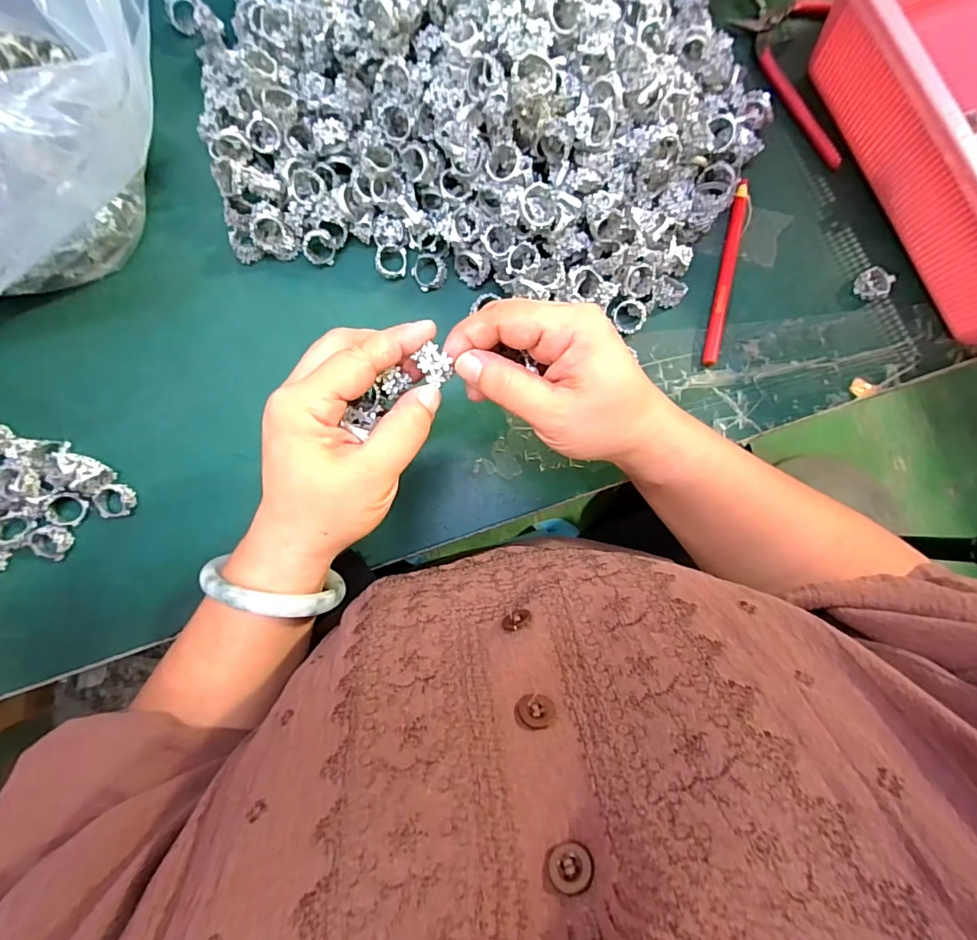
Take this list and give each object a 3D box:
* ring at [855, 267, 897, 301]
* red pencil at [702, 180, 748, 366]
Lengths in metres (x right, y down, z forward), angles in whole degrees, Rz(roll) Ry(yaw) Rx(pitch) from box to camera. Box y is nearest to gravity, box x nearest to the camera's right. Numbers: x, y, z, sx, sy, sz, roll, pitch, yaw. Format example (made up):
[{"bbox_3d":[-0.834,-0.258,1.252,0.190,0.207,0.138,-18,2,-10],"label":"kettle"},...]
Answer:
[{"bbox_3d":[0.278,-0.134,0.355,0.023,0.010,0.022,0,84,-2],"label":"ring"},{"bbox_3d":[0.170,-0.142,0.354,0.010,0.008,0.140,13,84,-1],"label":"red pencil"}]

